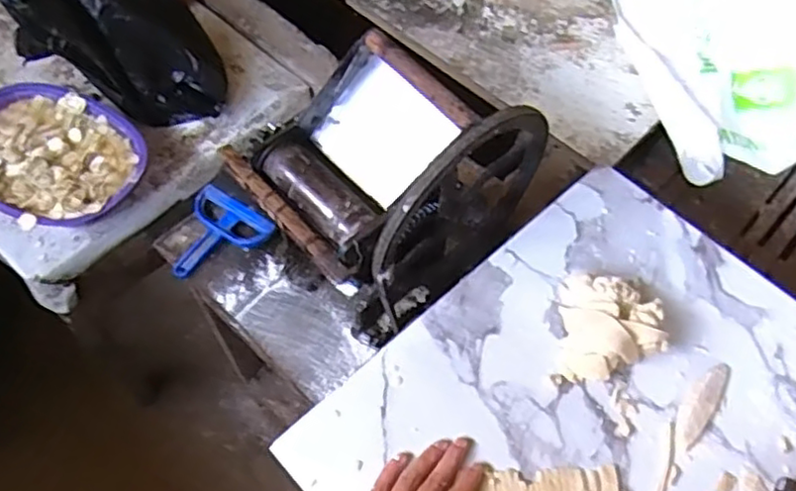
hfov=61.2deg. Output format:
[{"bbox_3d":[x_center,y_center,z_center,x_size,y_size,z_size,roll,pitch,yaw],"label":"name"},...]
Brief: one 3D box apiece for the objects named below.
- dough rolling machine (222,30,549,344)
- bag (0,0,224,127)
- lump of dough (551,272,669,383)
[{"bbox_3d":[-0.013,-0.070,0.843,0.289,0.359,0.246,-37,68,-20],"label":"dough rolling machine"},{"bbox_3d":[-0.428,-0.330,1.055,0.273,0.301,0.164,2,61,-1],"label":"bag"},{"bbox_3d":[0.210,0.080,0.661,0.097,0.043,0.110,8,61,2],"label":"lump of dough"}]

